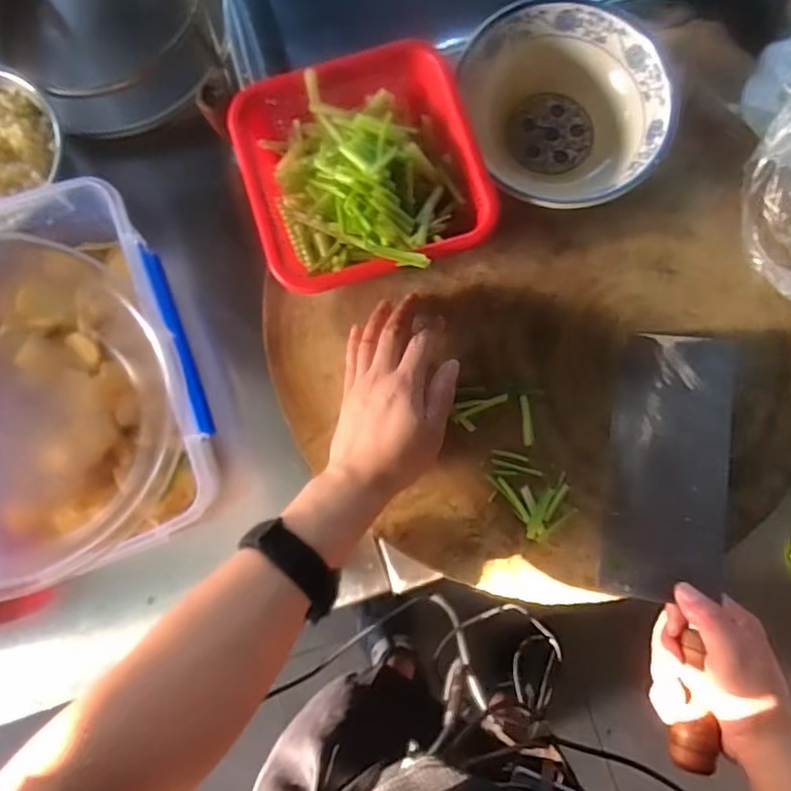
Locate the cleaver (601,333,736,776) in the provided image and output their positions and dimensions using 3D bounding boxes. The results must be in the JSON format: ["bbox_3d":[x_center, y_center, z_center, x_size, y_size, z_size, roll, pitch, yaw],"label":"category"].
[{"bbox_3d":[0.208,0.103,0.472,0.087,0.032,0.310,6,78,2],"label":"cleaver"}]

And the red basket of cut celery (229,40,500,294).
[{"bbox_3d":[-0.028,-0.183,0.489,0.174,0.060,0.194,-16,80,-1],"label":"red basket of cut celery"}]

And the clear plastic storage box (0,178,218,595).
[{"bbox_3d":[-0.274,-0.020,0.511,0.202,0.083,0.327,-21,80,-2],"label":"clear plastic storage box"}]

